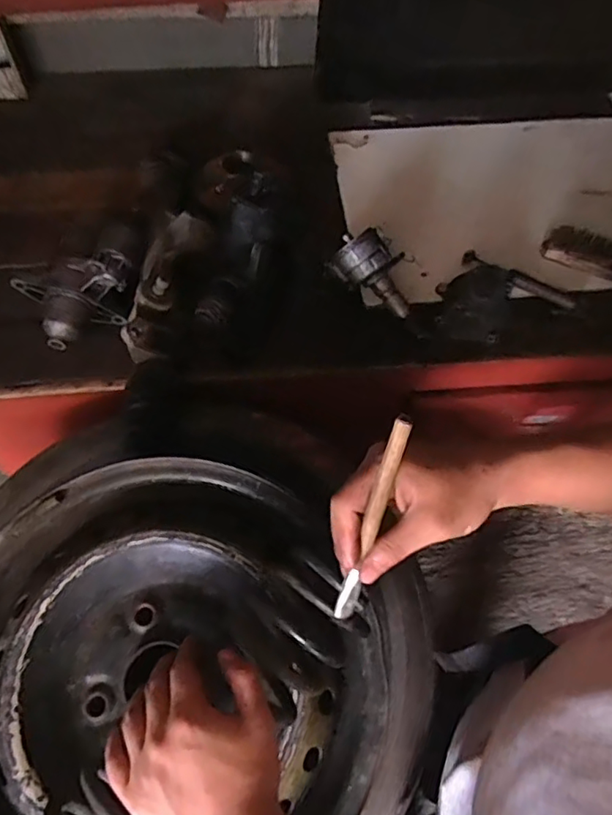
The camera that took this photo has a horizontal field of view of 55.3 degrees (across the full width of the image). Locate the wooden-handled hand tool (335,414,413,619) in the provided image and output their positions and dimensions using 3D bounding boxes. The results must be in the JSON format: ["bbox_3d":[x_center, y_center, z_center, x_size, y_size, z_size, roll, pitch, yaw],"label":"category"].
[{"bbox_3d":[0.042,0.077,0.376,0.014,0.161,0.014,14,29,4],"label":"wooden-handled hand tool"}]

